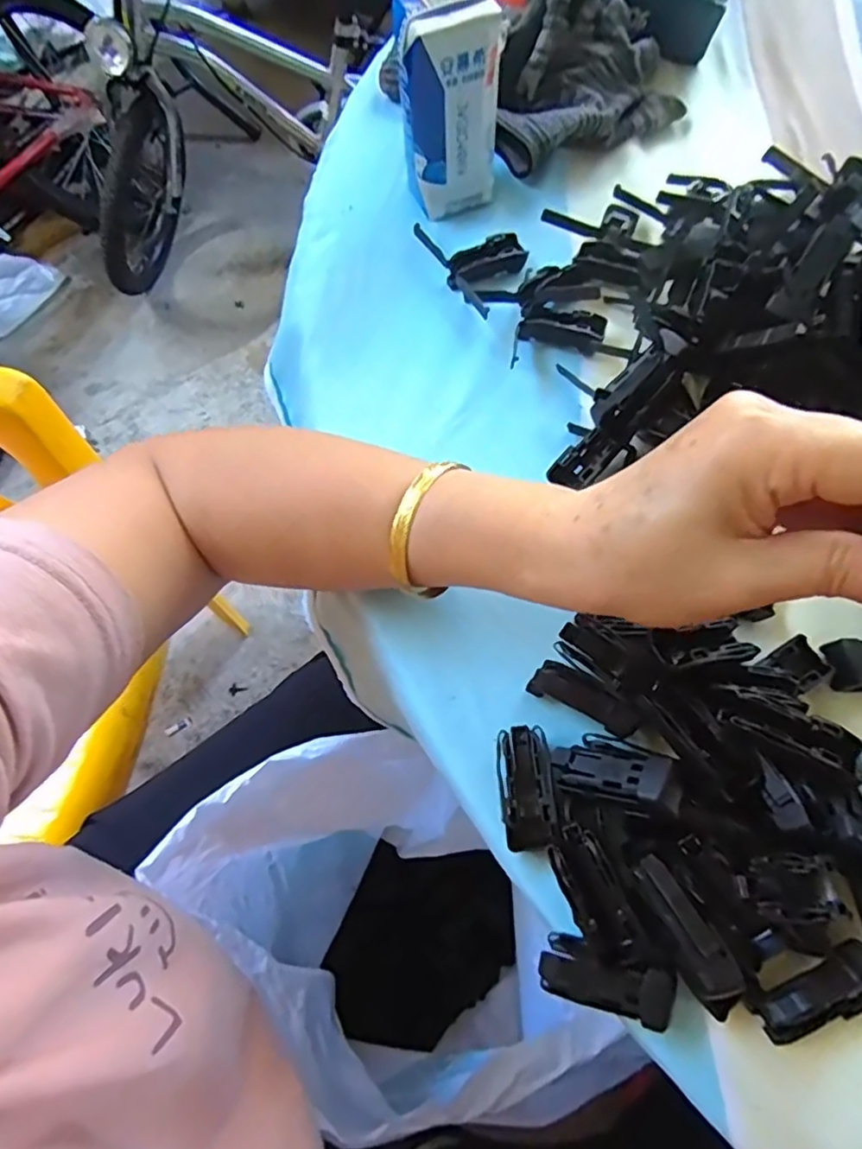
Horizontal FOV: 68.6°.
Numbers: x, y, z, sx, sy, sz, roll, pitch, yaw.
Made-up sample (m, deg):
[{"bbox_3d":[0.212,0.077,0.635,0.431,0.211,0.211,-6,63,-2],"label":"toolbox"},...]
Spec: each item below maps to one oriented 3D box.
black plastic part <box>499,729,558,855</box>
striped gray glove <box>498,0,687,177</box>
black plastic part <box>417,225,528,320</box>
[{"bbox_3d":[0.038,0.084,0.253,0.020,0.010,0.046,-1,67,1],"label":"black plastic part"},{"bbox_3d":[0.097,-0.322,0.396,0.141,0.078,0.080,-26,69,-10],"label":"striped gray glove"},{"bbox_3d":[0.030,-0.184,0.370,0.045,0.013,0.078,-27,69,-10],"label":"black plastic part"}]

